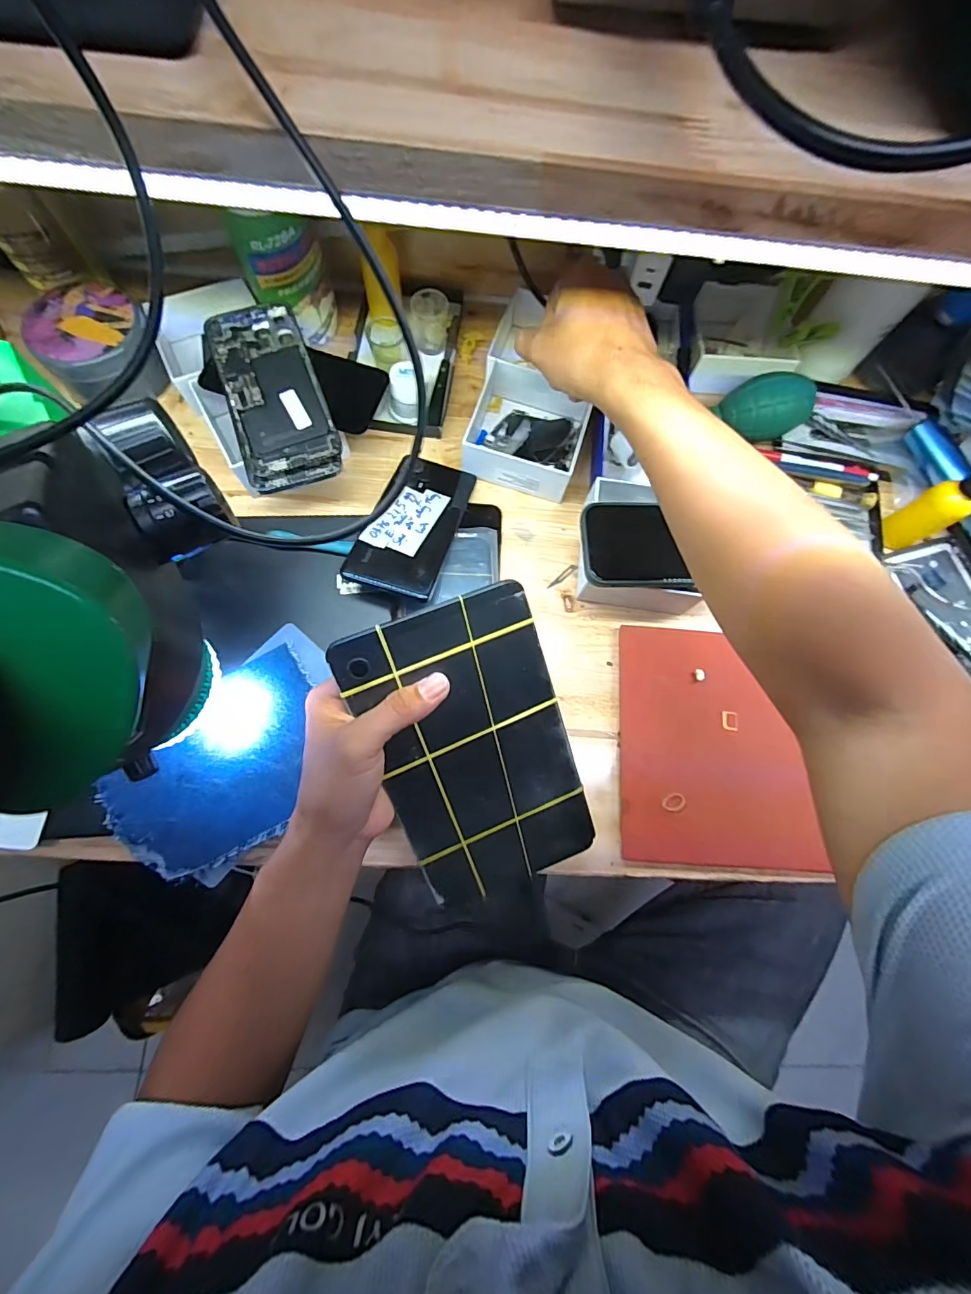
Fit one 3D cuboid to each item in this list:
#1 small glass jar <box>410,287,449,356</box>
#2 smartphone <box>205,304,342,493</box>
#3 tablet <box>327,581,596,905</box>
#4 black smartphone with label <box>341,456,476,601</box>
[{"bbox_3d":[-0.056,-0.330,0.488,0.038,0.051,0.032,-4,75,-5],"label":"small glass jar"},{"bbox_3d":[-0.184,-0.220,0.414,0.078,0.013,0.171,-20,82,-9],"label":"smartphone"},{"bbox_3d":[-0.004,0.073,0.313,0.121,0.005,0.207,-21,109,-6],"label":"tablet"},{"bbox_3d":[-0.062,-0.114,0.425,0.074,0.006,0.165,18,57,-2],"label":"black smartphone with label"}]

